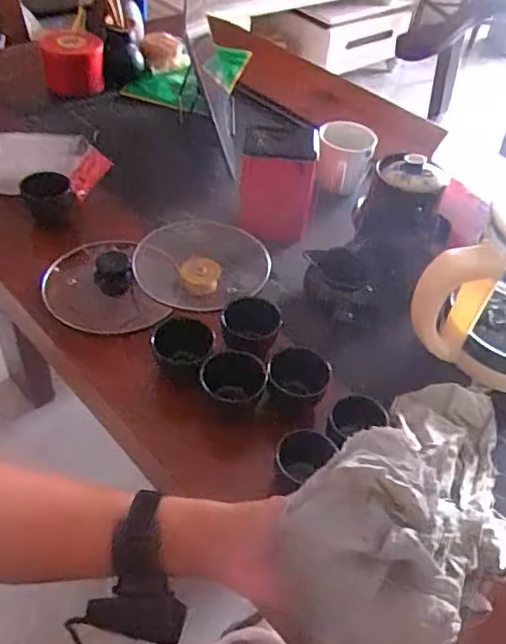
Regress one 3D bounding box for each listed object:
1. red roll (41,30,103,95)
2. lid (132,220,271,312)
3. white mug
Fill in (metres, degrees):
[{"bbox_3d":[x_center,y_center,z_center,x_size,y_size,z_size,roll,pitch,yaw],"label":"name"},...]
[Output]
[{"bbox_3d":[-0.318,-0.460,1.030,0.102,0.085,0.088,-8,47,-15],"label":"red roll"},{"bbox_3d":[-0.074,-0.063,0.693,0.148,0.056,0.156,4,45,-4],"label":"lid"},{"bbox_3d":[0.136,-0.247,0.877,0.081,0.080,0.077,9,45,1],"label":"white mug"}]

